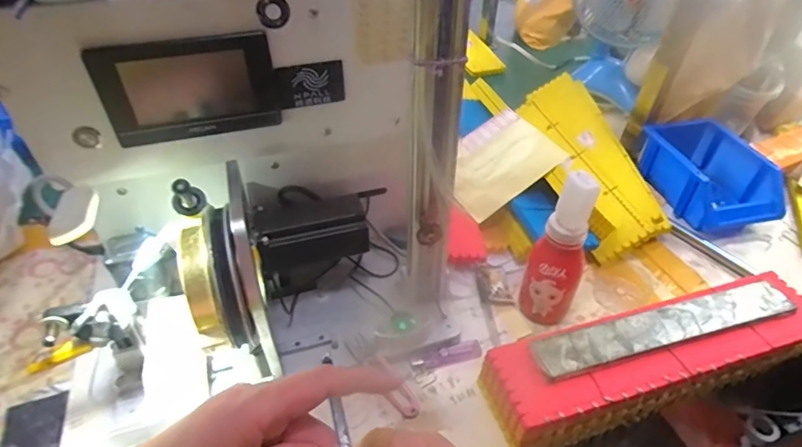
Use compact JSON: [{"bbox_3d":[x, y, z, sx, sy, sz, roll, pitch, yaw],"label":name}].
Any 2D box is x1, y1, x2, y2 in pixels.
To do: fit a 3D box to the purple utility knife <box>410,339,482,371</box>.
[{"bbox_3d":[0.050,0.142,0.530,0.079,0.010,0.019,-12,45,-13],"label":"purple utility knife"}]

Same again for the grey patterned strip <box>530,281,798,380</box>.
[{"bbox_3d":[0.261,0.099,0.484,0.280,0.006,0.042,-11,44,-13],"label":"grey patterned strip"}]

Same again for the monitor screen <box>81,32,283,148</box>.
[{"bbox_3d":[-0.179,-0.116,0.421,0.135,0.085,0.030,-9,44,-10],"label":"monitor screen"}]

